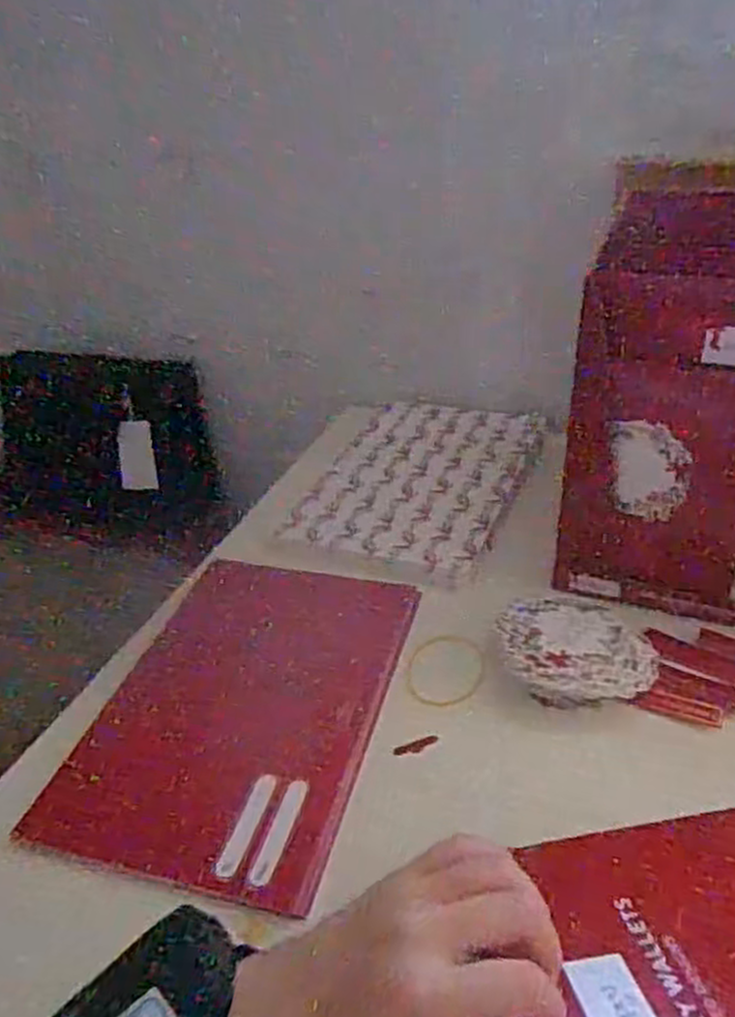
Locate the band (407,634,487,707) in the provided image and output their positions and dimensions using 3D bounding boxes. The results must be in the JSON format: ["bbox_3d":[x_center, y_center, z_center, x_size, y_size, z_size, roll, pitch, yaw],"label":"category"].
[{"bbox_3d":[0.053,0.109,0.517,0.050,0.004,0.064,4,33,12],"label":"band"}]

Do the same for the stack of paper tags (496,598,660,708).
[{"bbox_3d":[0.136,0.094,0.496,0.094,0.029,0.082,-6,32,-3],"label":"stack of paper tags"}]

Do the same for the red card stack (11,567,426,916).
[{"bbox_3d":[-0.076,0.124,0.492,0.166,0.006,0.241,13,41,10],"label":"red card stack"}]

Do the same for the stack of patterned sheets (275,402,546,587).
[{"bbox_3d":[0.054,-0.031,0.704,0.173,0.011,0.260,11,35,22],"label":"stack of patterned sheets"}]

